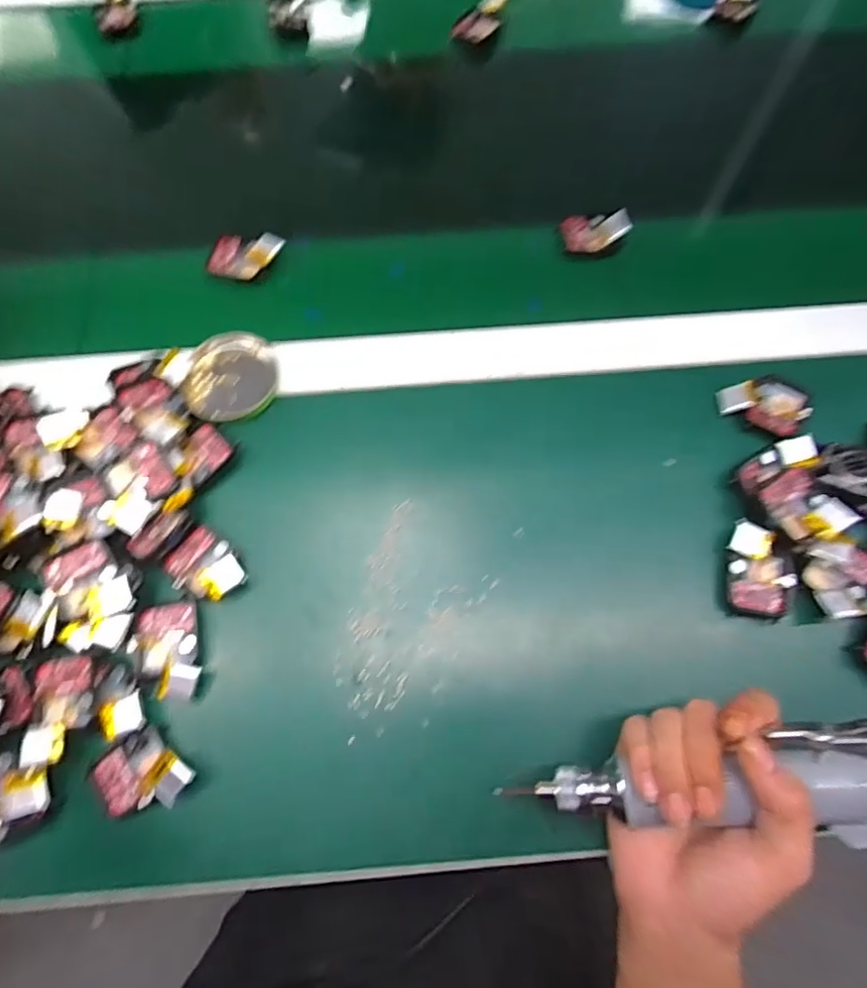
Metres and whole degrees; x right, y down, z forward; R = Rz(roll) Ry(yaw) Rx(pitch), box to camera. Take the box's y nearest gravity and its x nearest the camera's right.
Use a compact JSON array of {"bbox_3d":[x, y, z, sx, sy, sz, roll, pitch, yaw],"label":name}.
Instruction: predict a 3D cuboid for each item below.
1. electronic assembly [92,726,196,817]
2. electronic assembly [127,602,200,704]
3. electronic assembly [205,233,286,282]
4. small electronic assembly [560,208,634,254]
[{"bbox_3d":[-0.162,0.157,0.314,0.048,0.015,0.043,35,74,12],"label":"electronic assembly"},{"bbox_3d":[-0.158,0.095,0.340,0.037,0.015,0.057,-13,71,-4],"label":"electronic assembly"},{"bbox_3d":[-0.144,-0.182,0.437,0.055,0.021,0.031,3,70,1],"label":"electronic assembly"},{"bbox_3d":[0.126,-0.206,0.442,0.049,0.016,0.033,6,70,2],"label":"small electronic assembly"}]

